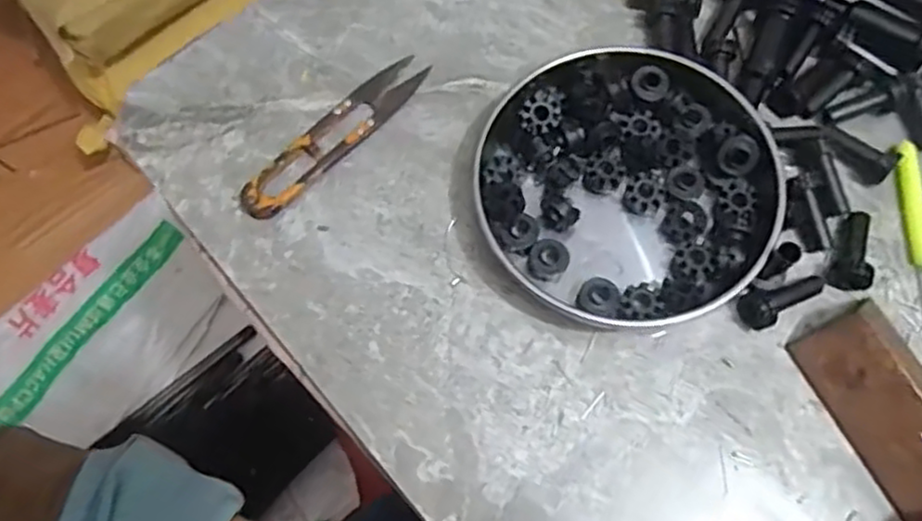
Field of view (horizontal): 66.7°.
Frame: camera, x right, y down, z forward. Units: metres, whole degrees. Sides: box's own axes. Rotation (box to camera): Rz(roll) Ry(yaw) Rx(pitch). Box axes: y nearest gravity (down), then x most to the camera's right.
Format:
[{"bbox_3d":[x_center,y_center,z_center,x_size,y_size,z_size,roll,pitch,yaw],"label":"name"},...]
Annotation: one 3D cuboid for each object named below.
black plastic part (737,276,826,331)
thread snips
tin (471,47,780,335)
[{"bbox_3d":[0.149,0.017,0.323,0.042,0.017,0.017,-27,73,-7],"label":"black plastic part"},{"bbox_3d":[-0.065,-0.066,0.362,0.024,0.009,0.118,42,78,13],"label":"thread snips"},{"bbox_3d":[0.079,-0.038,0.338,0.135,0.027,0.136,0,72,1],"label":"tin"}]

